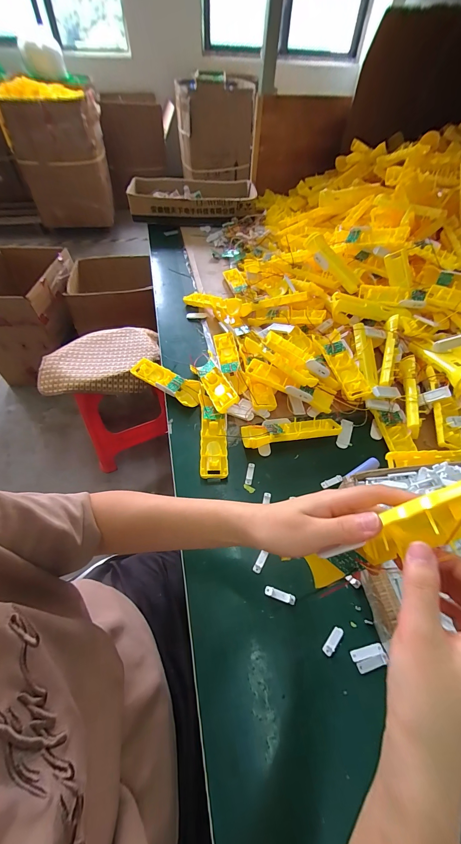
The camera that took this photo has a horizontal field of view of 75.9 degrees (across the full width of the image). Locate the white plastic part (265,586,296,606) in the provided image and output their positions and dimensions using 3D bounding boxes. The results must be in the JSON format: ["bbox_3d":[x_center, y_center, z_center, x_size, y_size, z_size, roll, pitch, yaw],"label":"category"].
[{"bbox_3d":[0.062,0.215,0.368,0.038,0.004,0.010,15,55,11],"label":"white plastic part"}]

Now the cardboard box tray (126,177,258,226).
[{"bbox_3d":[-0.131,-0.790,1.052,0.427,0.077,0.273,0,53,-2],"label":"cardboard box tray"}]

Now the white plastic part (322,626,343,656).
[{"bbox_3d":[0.119,0.252,0.341,0.011,0.004,0.033,38,62,25],"label":"white plastic part"}]

